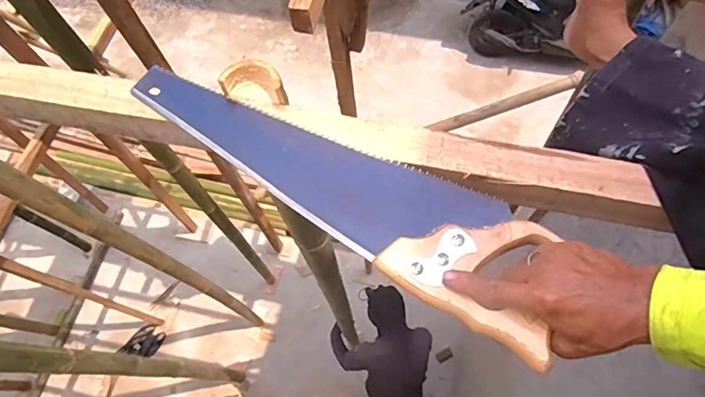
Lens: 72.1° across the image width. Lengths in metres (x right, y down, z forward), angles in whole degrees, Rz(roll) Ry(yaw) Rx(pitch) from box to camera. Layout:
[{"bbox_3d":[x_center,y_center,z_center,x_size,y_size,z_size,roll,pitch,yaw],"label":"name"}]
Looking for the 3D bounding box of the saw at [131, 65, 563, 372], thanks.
[{"bbox_3d":[-0.021,-0.027,0.506,0.501,0.025,0.119,31,71,20],"label":"saw"}]

